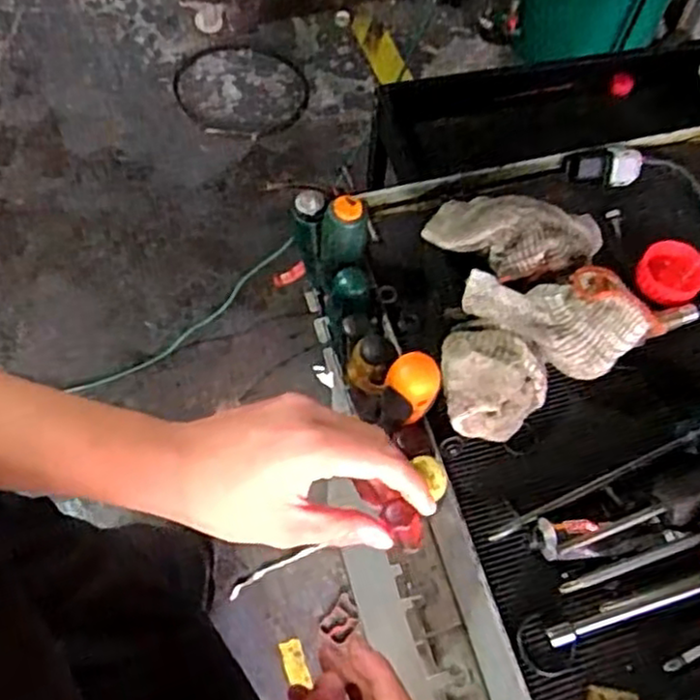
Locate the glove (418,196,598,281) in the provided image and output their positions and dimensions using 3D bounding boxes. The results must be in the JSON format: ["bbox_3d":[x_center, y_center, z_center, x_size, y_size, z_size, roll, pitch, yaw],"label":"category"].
[{"bbox_3d":[0.111,-0.078,0.478,0.113,0.048,0.067,13,63,3],"label":"glove"}]

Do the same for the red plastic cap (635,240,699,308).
[{"bbox_3d":[0.234,-0.055,0.518,0.047,0.018,0.047,1,63,-3],"label":"red plastic cap"}]

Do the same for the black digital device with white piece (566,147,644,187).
[{"bbox_3d":[0.203,-0.148,0.564,0.056,0.030,0.020,5,34,2],"label":"black digital device with white piece"}]

